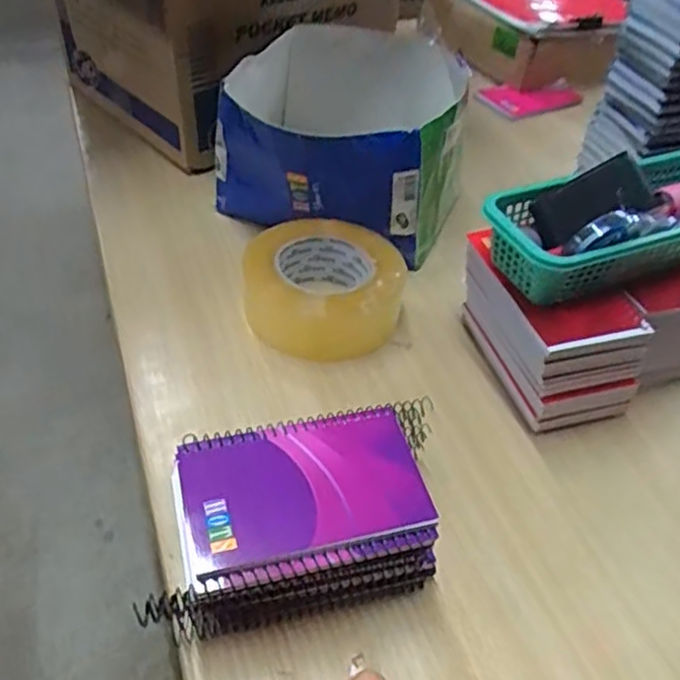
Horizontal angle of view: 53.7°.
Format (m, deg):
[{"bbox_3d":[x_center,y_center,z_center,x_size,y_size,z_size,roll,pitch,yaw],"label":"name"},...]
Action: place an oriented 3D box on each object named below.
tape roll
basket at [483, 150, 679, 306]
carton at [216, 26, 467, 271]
[{"bbox_3d":[-0.015,-0.047,0.566,0.125,0.054,0.119,3,44,-3],"label":"tape roll"},{"bbox_3d":[0.218,-0.092,0.493,0.238,0.051,0.092,-14,47,-19],"label":"basket"},{"bbox_3d":[0.008,-0.208,0.677,0.224,0.130,0.257,11,44,6],"label":"carton"}]

